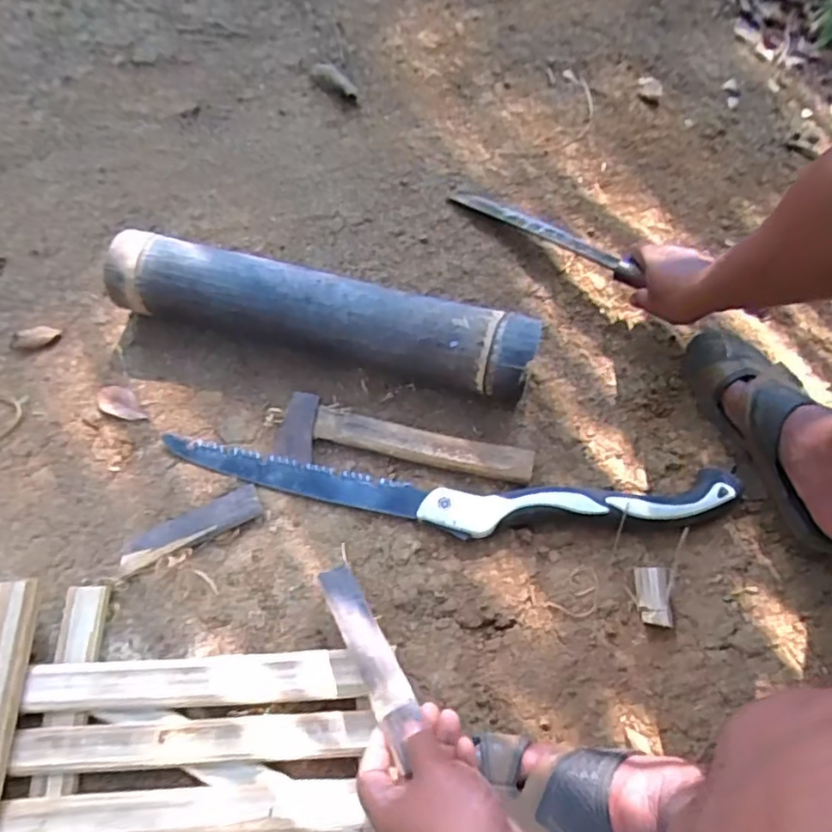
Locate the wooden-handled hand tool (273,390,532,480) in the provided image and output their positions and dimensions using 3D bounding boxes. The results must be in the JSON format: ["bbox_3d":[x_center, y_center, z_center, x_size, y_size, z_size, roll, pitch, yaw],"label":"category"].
[{"bbox_3d":[-0.011,0.033,0.683,0.269,0.021,0.068,10,63,3],"label":"wooden-handled hand tool"}]

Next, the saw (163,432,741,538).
[{"bbox_3d":[0.035,0.079,0.658,0.584,0.027,0.082,4,63,0],"label":"saw"}]

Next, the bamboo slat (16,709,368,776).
[{"bbox_3d":[-0.185,0.272,0.532,0.288,0.005,0.035,-2,63,-3],"label":"bamboo slat"}]

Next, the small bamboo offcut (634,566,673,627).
[{"bbox_3d":[0.235,0.178,0.630,0.030,0.008,0.055,2,63,-1],"label":"small bamboo offcut"}]

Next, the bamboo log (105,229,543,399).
[{"bbox_3d":[-0.106,-0.106,0.709,0.469,0.094,0.081,15,63,2],"label":"bamboo log"}]

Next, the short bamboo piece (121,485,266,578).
[{"bbox_3d":[-0.225,0.111,0.636,0.139,0.016,0.040,-25,67,-14],"label":"short bamboo piece"}]

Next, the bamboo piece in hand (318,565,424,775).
[{"bbox_3d":[-0.039,0.190,0.522,0.031,0.010,0.172,-24,41,-14],"label":"bamboo piece in hand"}]

